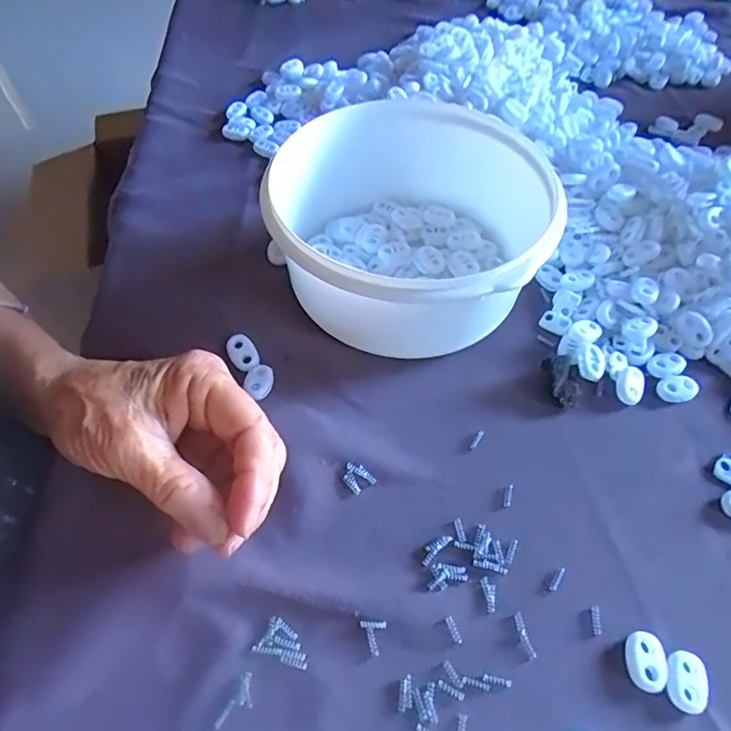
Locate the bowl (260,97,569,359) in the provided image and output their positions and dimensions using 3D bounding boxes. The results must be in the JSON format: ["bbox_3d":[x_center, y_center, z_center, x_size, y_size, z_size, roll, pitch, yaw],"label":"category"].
[{"bbox_3d":[0.023,-0.077,0.329,0.159,0.078,0.155,-1,54,1],"label":"bowl"}]

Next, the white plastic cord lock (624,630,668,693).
[{"bbox_3d":[0.119,0.125,0.230,0.016,0.005,0.022,8,55,7],"label":"white plastic cord lock"}]

